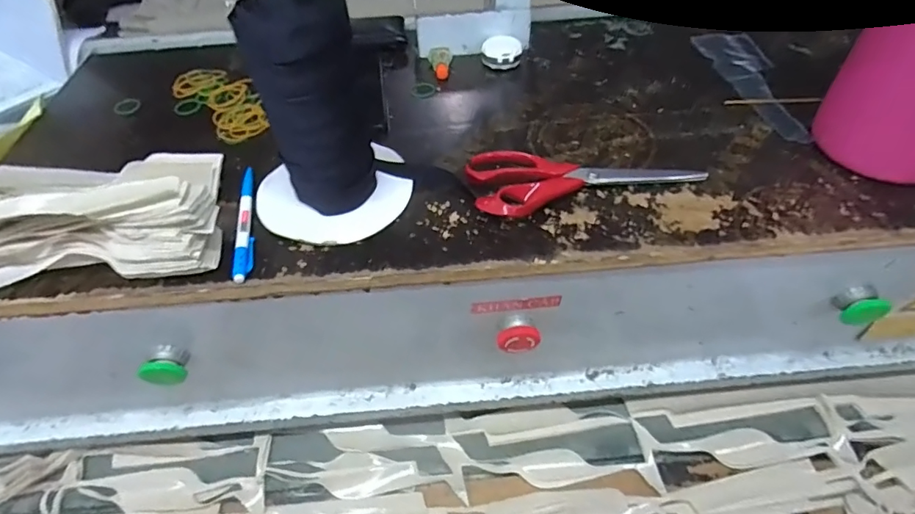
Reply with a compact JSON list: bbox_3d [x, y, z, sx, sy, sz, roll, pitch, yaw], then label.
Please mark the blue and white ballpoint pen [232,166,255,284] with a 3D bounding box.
[{"bbox_3d":[-0.181,-0.032,0.426,0.013,0.008,0.133,-12,52,-7],"label":"blue and white ballpoint pen"}]

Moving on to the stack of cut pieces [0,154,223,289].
[{"bbox_3d":[-0.305,-0.040,0.404,0.224,0.057,0.118,-4,52,-2],"label":"stack of cut pieces"}]

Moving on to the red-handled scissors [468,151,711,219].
[{"bbox_3d":[0.110,-0.078,0.445,0.200,0.021,0.069,-14,53,-9],"label":"red-handled scissors"}]

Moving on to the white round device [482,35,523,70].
[{"bbox_3d":[0.052,-0.240,0.589,0.045,0.023,0.040,3,52,4],"label":"white round device"}]

